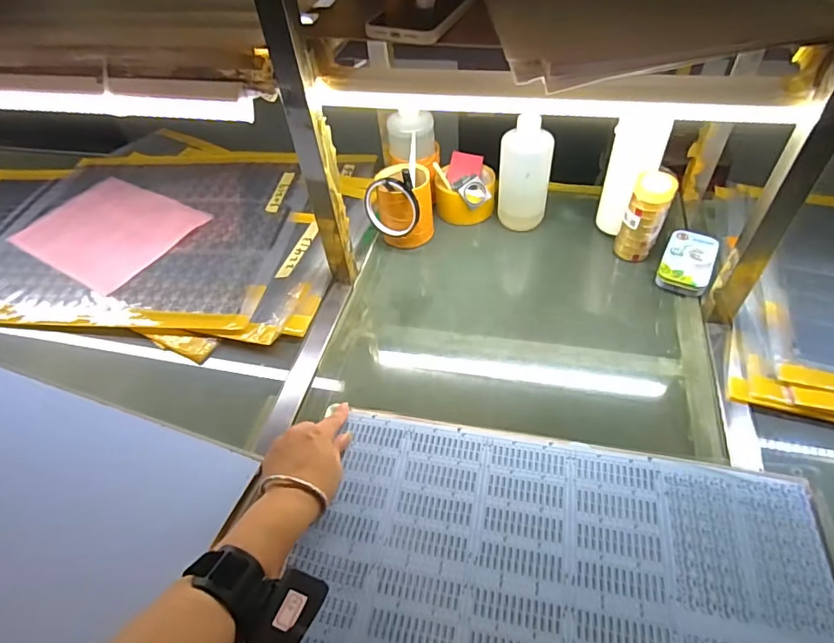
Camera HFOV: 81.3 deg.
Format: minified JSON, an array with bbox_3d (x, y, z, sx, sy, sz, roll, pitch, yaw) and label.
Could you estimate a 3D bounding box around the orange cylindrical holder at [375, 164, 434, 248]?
[{"bbox_3d":[-0.016,-0.174,0.736,0.079,0.111,0.085,-7,50,-2],"label":"orange cylindrical holder"}]

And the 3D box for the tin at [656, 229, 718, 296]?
[{"bbox_3d":[0.373,-0.084,0.670,0.063,0.031,0.107,21,55,20],"label":"tin"}]

